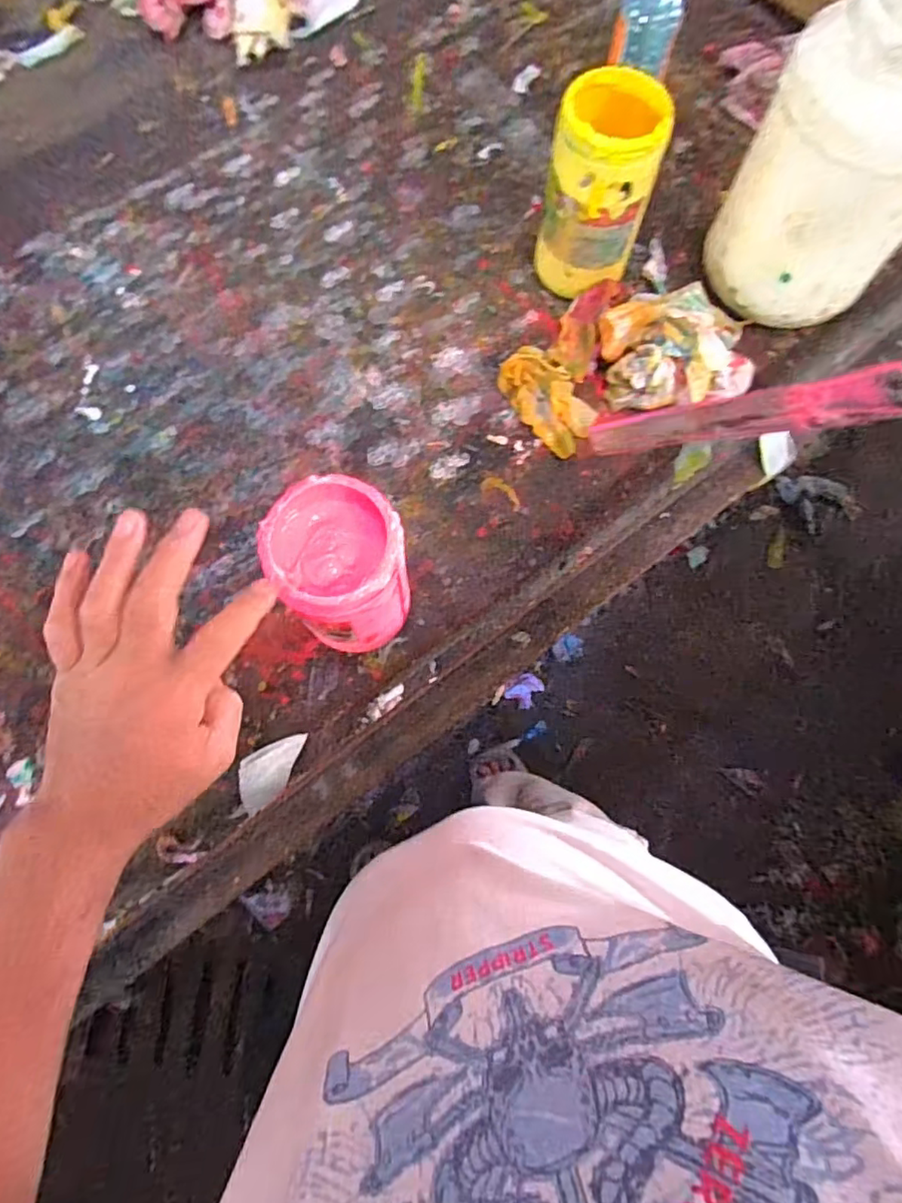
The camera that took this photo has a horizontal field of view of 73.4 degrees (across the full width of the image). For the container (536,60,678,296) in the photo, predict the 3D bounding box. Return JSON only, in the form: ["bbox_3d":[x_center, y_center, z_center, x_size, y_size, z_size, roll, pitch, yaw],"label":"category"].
[{"bbox_3d":[0.136,-0.377,0.572,0.097,0.177,0.087,16,75,3],"label":"container"}]

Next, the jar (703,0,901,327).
[{"bbox_3d":[0.335,-0.367,0.519,0.126,0.229,0.134,0,75,-1],"label":"jar"}]

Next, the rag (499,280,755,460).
[{"bbox_3d":[0.173,-0.248,0.601,0.236,0.062,0.154,-19,76,-6],"label":"rag"}]

